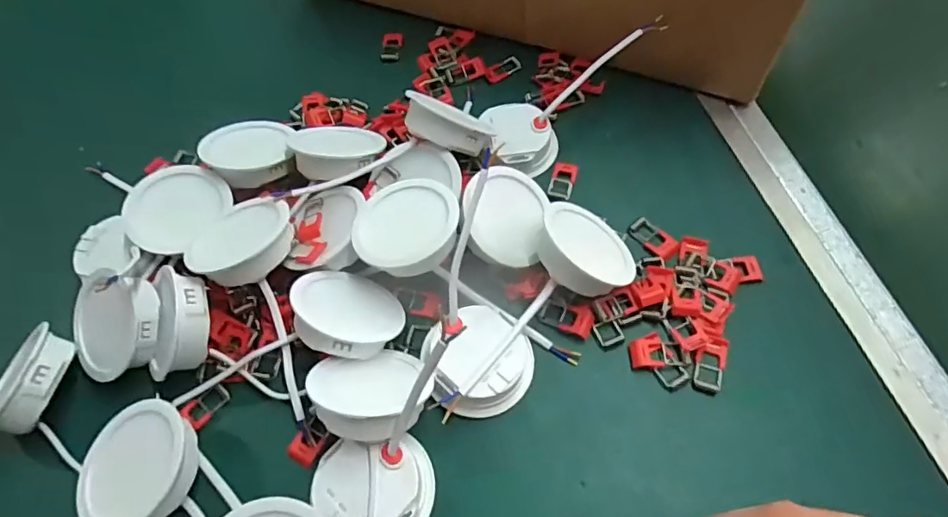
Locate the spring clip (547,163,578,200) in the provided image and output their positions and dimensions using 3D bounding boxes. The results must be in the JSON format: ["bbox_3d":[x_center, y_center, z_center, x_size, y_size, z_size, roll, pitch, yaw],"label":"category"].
[{"bbox_3d":[0.070,-0.062,0.419,0.019,0.008,0.037,15,63,11],"label":"spring clip"}]

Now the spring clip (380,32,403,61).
[{"bbox_3d":[-0.078,-0.202,0.509,0.020,0.004,0.035,1,61,4],"label":"spring clip"}]

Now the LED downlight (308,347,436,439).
[{"bbox_3d":[-0.061,0.081,0.313,0.070,0.025,0.068,0,23,-27],"label":"LED downlight"}]

